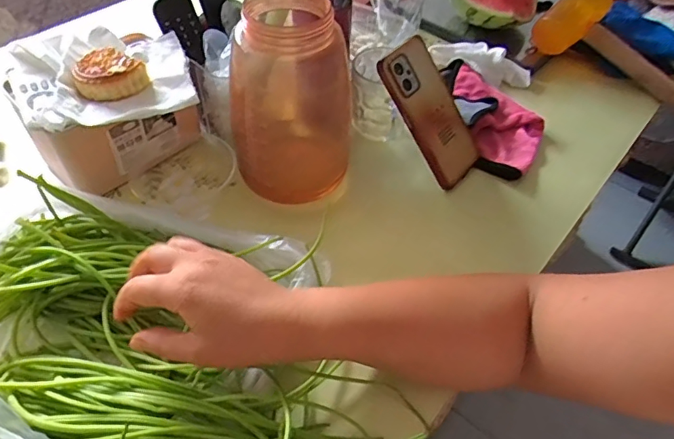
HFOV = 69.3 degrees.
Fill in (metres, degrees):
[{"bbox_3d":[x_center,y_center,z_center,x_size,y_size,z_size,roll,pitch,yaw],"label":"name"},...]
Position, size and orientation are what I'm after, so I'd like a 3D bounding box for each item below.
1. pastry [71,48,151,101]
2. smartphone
[{"bbox_3d":[-0.225,-0.143,0.480,0.064,0.027,0.053,36,57,24],"label":"pastry"},{"bbox_3d":[0.108,-0.120,0.545,0.075,0.162,0.013,-45,23,-23],"label":"smartphone"}]

